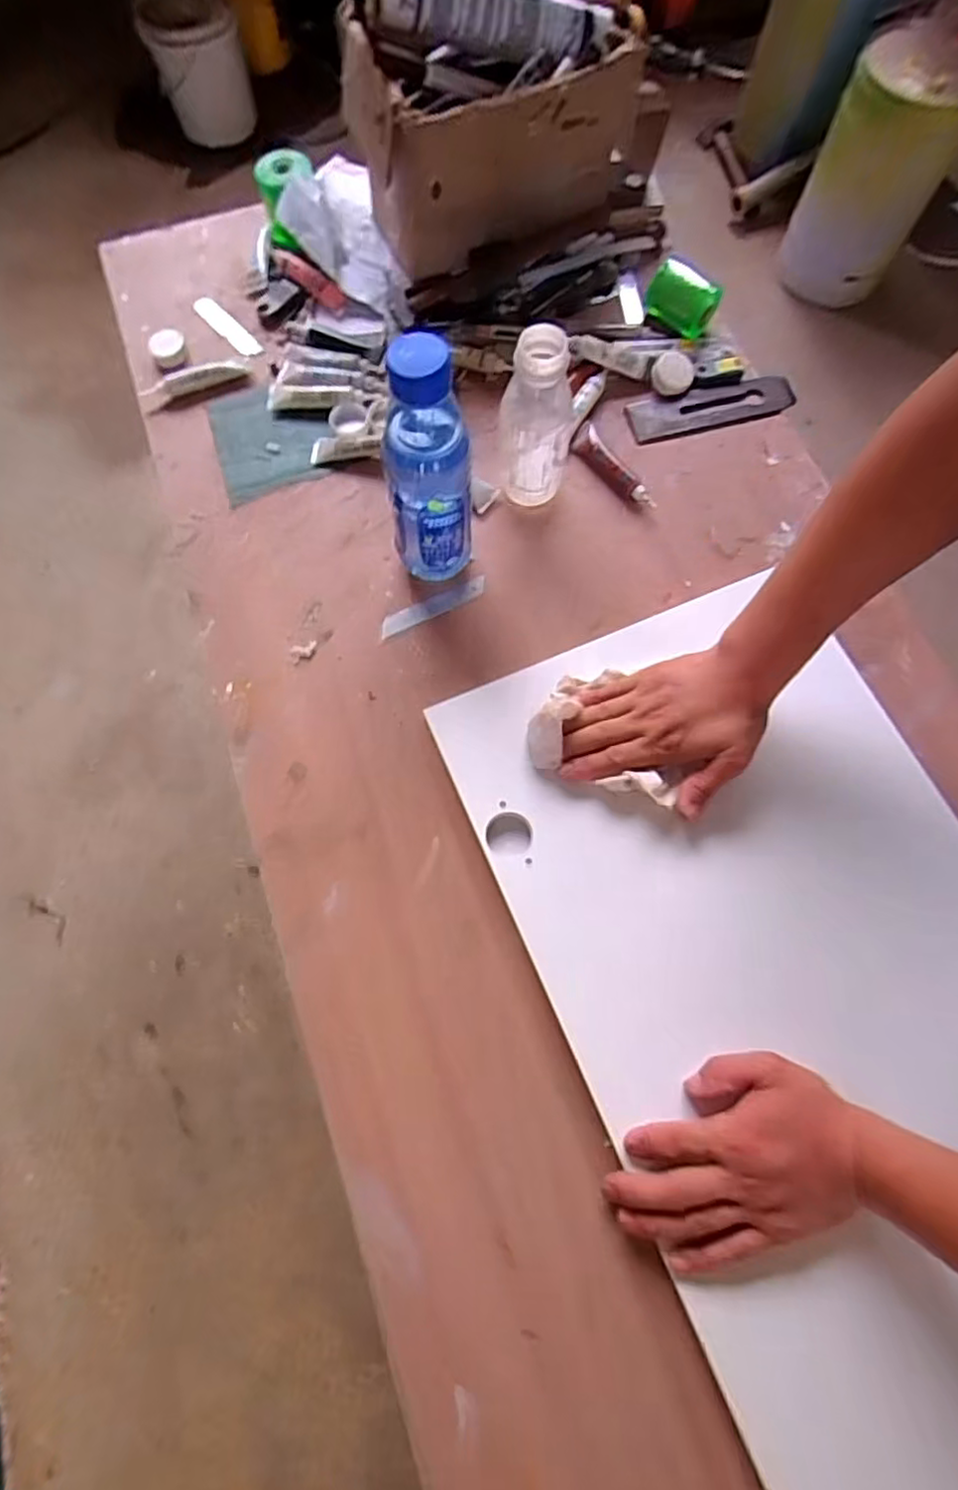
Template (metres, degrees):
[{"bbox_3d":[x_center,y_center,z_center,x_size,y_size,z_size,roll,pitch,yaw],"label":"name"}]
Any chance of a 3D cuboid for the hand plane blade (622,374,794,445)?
[{"bbox_3d":[0.233,-0.337,0.645,0.174,0.009,0.047,-16,73,-7],"label":"hand plane blade"}]

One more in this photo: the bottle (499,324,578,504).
[{"bbox_3d":[0.048,-0.272,0.545,0.062,0.145,0.066,7,72,1],"label":"bottle"}]

